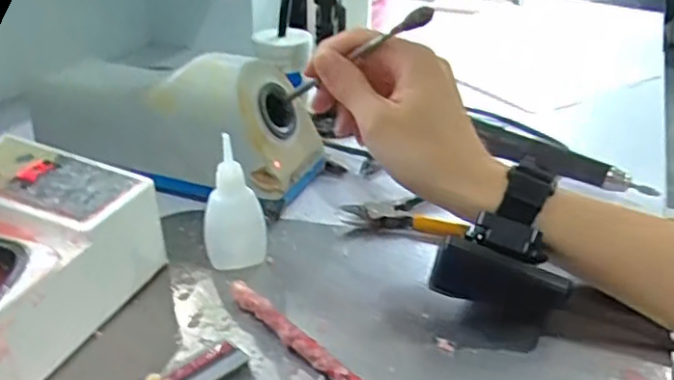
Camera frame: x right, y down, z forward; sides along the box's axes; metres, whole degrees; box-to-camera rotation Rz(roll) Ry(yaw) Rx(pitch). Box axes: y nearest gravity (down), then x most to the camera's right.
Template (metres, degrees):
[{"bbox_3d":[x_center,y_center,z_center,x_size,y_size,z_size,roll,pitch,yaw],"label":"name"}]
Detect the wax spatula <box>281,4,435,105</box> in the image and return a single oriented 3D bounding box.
[{"bbox_3d":[0.006,-0.082,0.403,0.016,0.009,0.153,-22,2,-34],"label":"wax spatula"}]

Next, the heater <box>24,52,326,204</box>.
[{"bbox_3d":[-0.121,-0.057,0.477,0.207,0.092,0.081,12,32,18],"label":"heater"}]

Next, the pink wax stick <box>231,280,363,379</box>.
[{"bbox_3d":[-0.019,0.078,0.322,0.008,0.013,0.118,-23,38,-35],"label":"pink wax stick"}]

